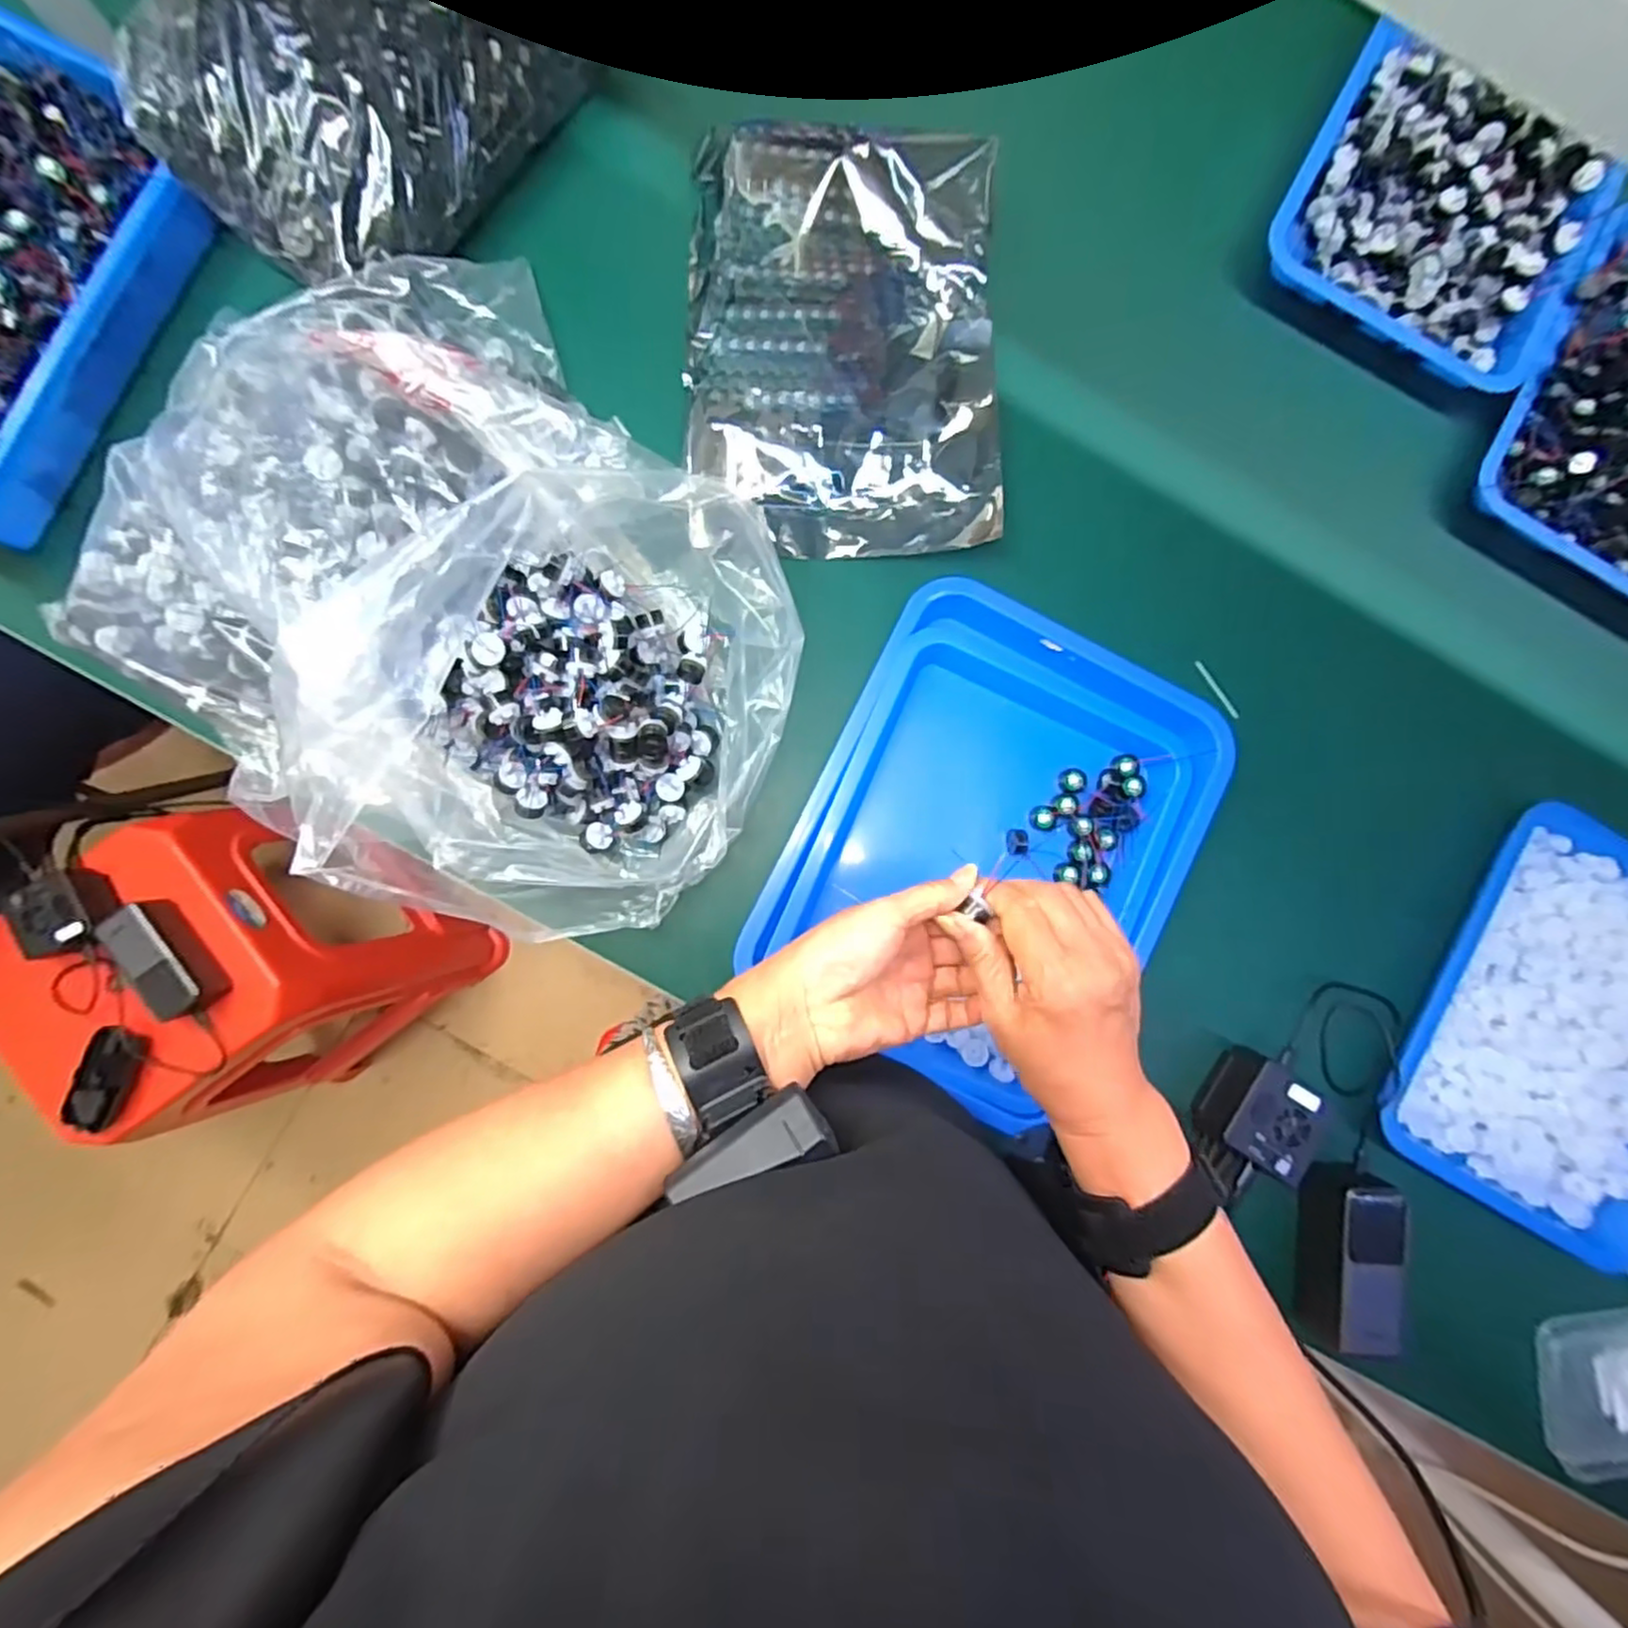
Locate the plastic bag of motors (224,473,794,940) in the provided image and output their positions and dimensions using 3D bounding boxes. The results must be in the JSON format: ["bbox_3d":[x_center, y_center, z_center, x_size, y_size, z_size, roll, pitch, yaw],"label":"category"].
[{"bbox_3d":[-0.158,-0.090,0.479,0.264,0.157,0.360,27,87,-2],"label":"plastic bag of motors"}]

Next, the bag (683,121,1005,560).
[{"bbox_3d":[0.025,-0.389,0.559,0.252,0.049,0.346,0,93,-3],"label":"bag"}]

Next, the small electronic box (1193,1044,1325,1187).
[{"bbox_3d":[0.363,0.240,0.559,0.073,0.048,0.078,28,87,-2],"label":"small electronic box"}]

